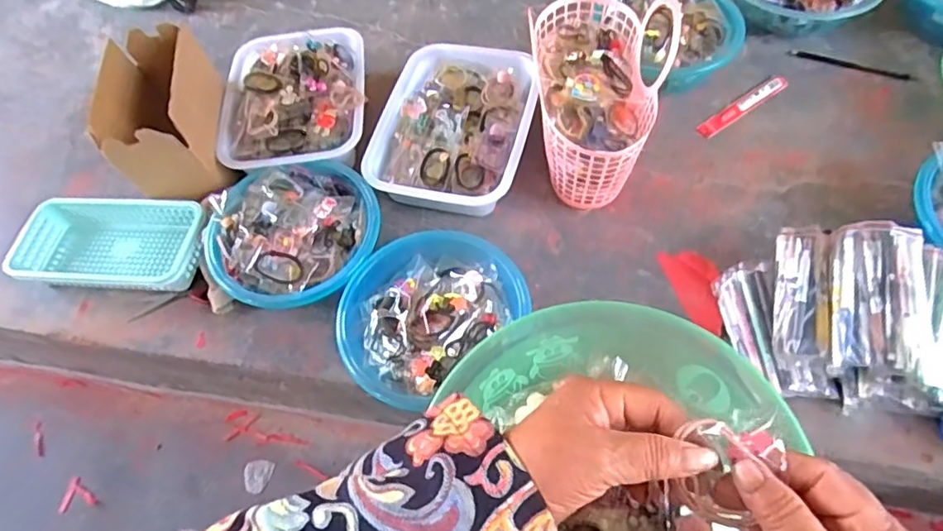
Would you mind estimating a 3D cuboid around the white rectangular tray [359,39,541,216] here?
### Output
[{"bbox_3d":[-0.022,-0.209,0.866,0.217,0.072,0.286,9,59,6],"label":"white rectangular tray"}]

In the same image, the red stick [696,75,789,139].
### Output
[{"bbox_3d":[0.414,-0.243,0.885,0.188,0.005,0.025,-32,63,-18],"label":"red stick"}]

